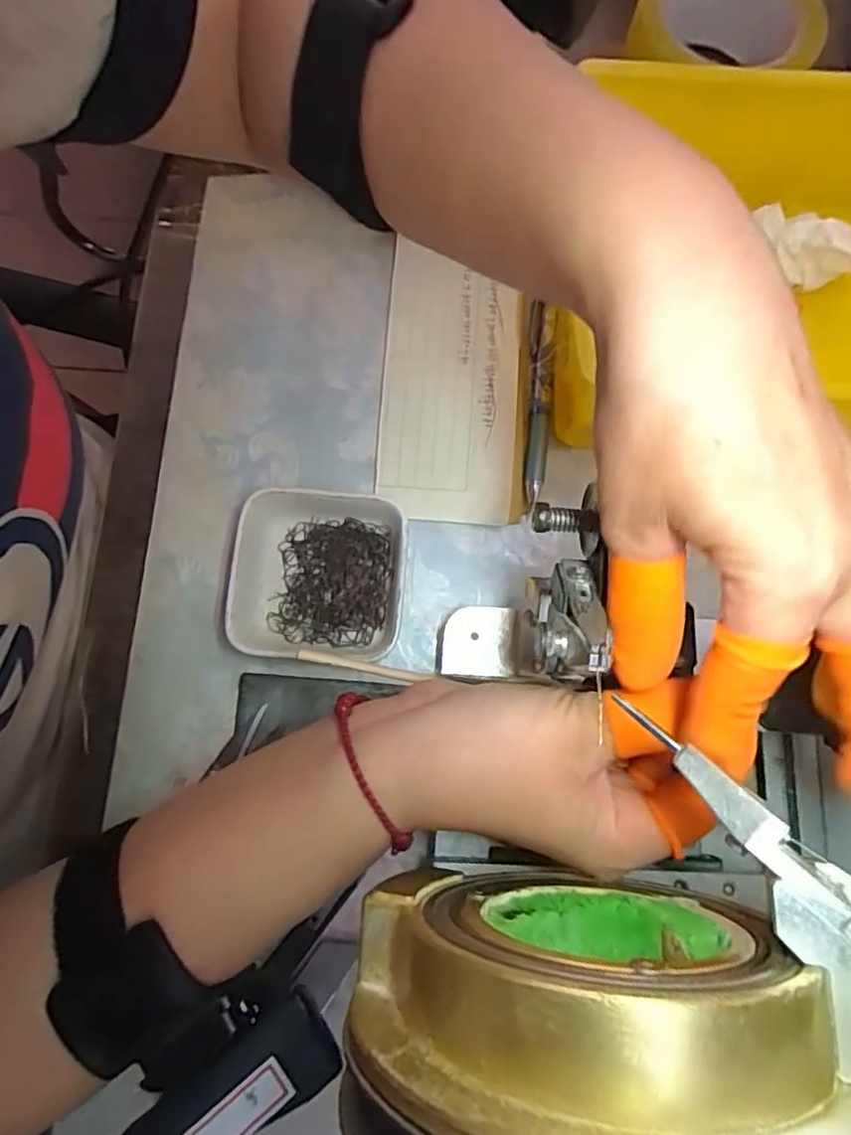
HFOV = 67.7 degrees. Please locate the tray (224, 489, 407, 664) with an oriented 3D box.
[{"bbox_3d":[-0.054,0.005,0.309,0.085,0.028,0.075,5,76,0],"label":"tray"}]

